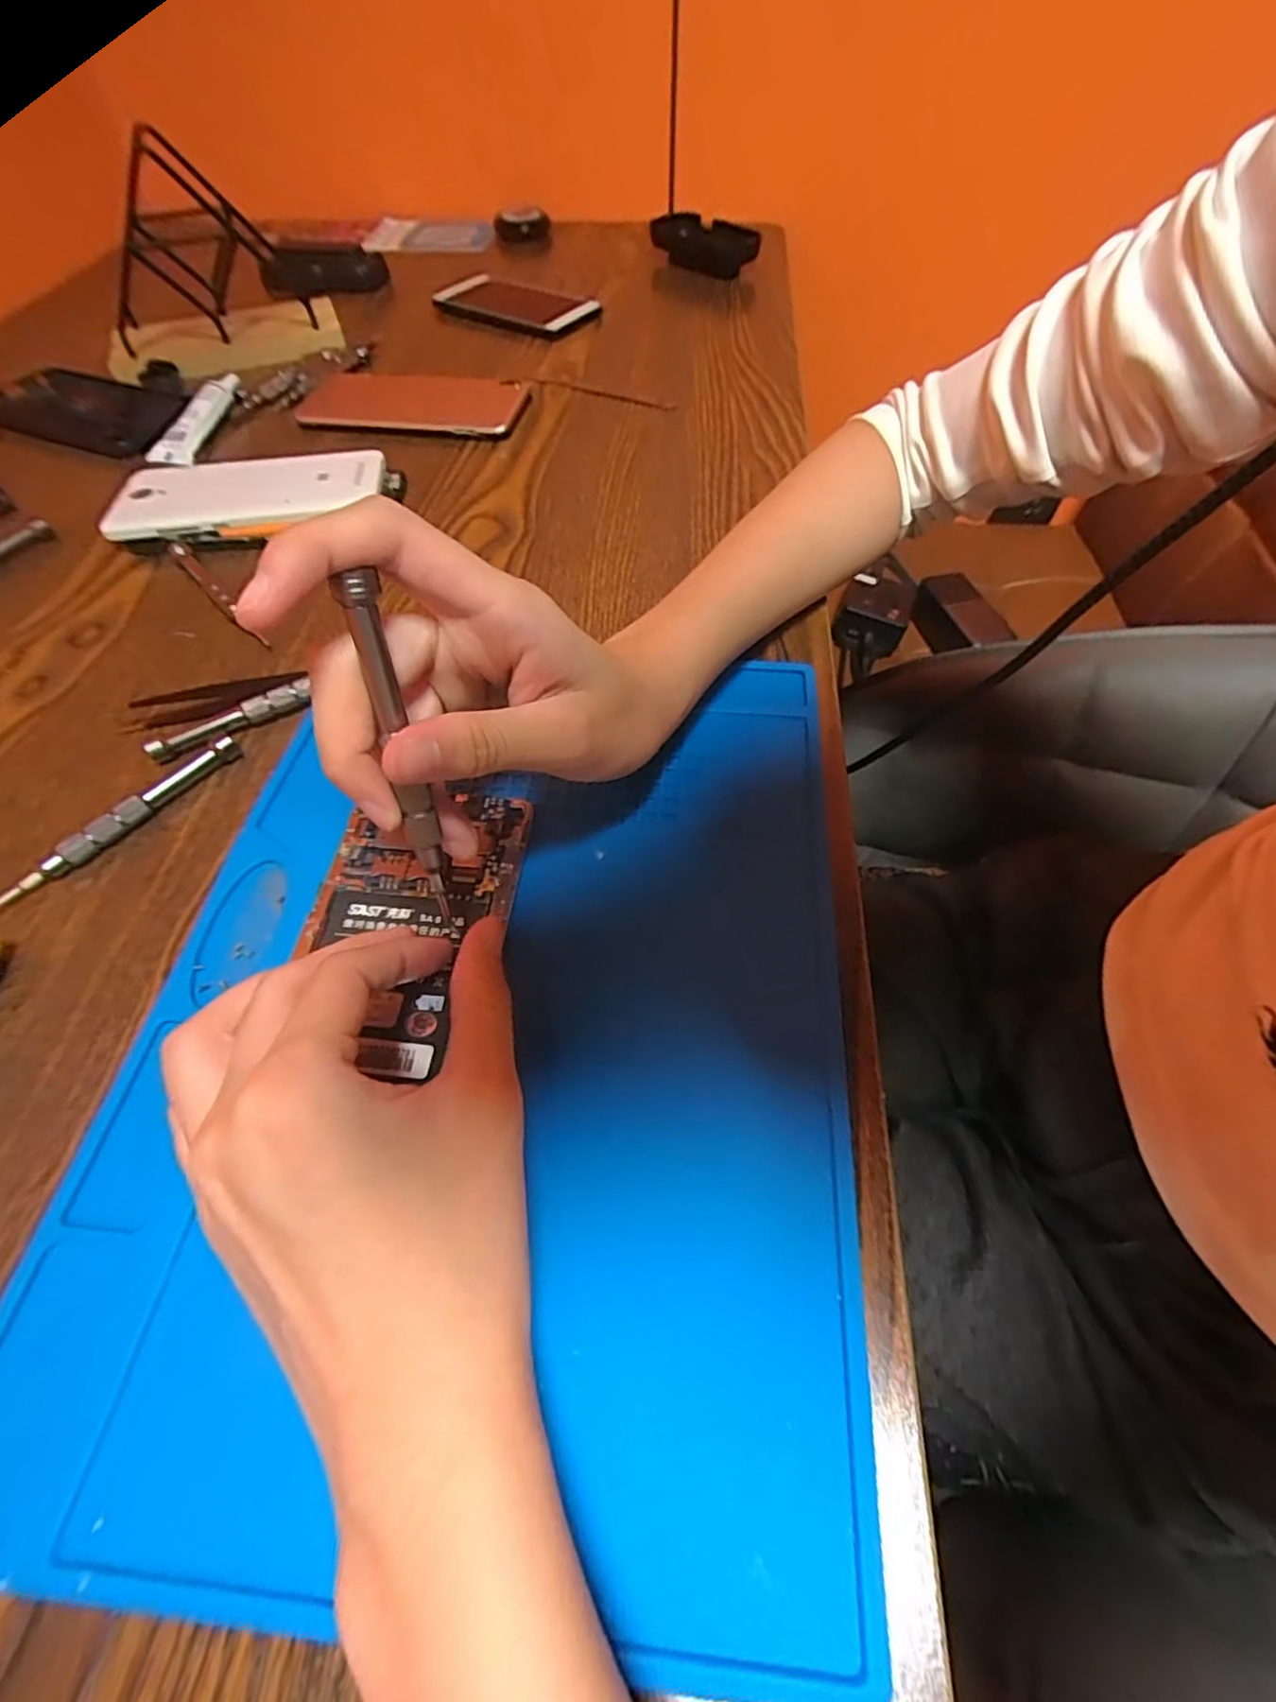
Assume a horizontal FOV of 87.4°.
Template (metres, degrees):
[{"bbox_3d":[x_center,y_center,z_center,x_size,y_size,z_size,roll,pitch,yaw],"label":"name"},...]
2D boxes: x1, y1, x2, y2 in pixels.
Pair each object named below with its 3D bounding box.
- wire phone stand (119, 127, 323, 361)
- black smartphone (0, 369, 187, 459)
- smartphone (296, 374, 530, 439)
[{"bbox_3d":[-0.345,-0.456,0.504,0.137,0.111,0.125,-27,59,-16],"label":"wire phone stand"},{"bbox_3d":[-0.395,-0.315,0.474,0.163,0.009,0.079,23,60,16],"label":"black smartphone"},{"bbox_3d":[-0.158,-0.312,0.468,0.148,0.014,0.065,7,56,6],"label":"smartphone"}]

